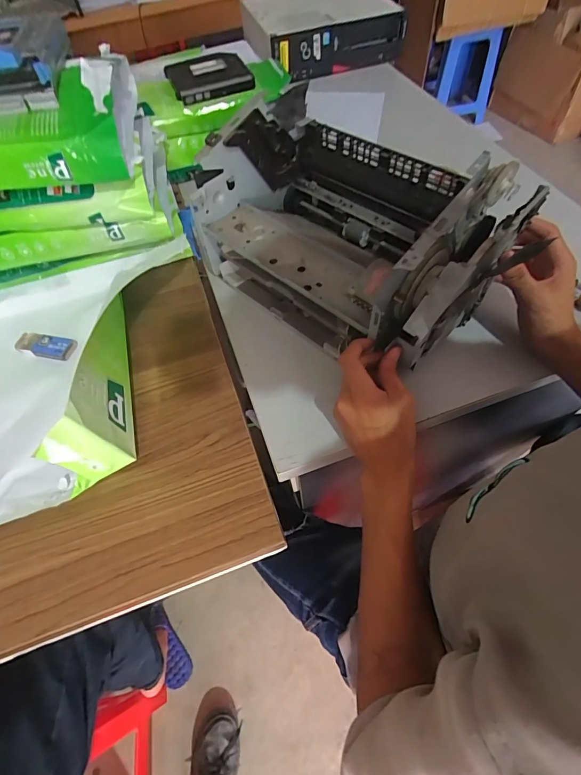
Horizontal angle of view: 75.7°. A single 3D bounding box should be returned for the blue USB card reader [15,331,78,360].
[{"bbox_3d":[-0.337,-0.059,0.509,0.083,0.011,0.033,9,60,9],"label":"blue USB card reader"}]

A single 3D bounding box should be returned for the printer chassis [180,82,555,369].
[{"bbox_3d":[0.067,-0.193,0.458,0.336,0.177,0.212,38,68,23],"label":"printer chassis"}]

